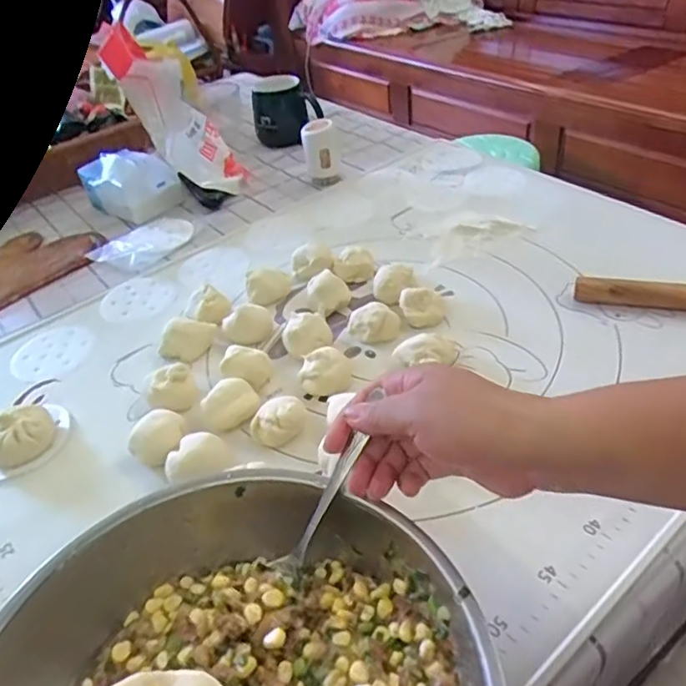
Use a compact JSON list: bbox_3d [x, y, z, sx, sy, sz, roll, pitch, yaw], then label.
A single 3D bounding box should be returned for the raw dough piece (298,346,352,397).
[{"bbox_3d":[-0.015,0.026,0.539,0.041,0.032,0.041,4,41,14],"label":"raw dough piece"}]

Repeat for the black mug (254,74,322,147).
[{"bbox_3d":[-0.094,-0.387,0.998,0.109,0.098,0.071,-10,40,-3],"label":"black mug"}]

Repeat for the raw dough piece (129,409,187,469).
[{"bbox_3d":[-0.153,0.082,0.498,0.045,0.030,0.041,-16,41,-10],"label":"raw dough piece"}]

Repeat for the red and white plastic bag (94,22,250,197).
[{"bbox_3d":[-0.221,-0.306,0.809,0.080,0.254,0.117,18,76,27],"label":"red and white plastic bag"}]

